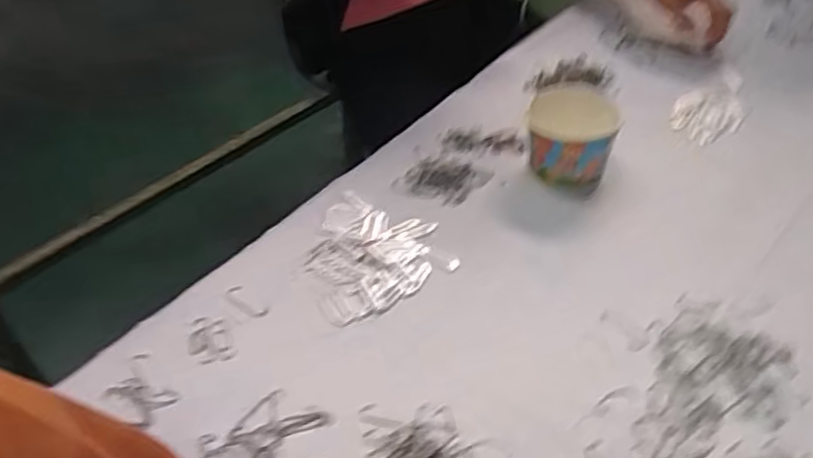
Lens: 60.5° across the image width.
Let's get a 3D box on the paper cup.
[{"bbox_3d":[0.169,-0.092,0.722,0.088,0.080,0.087,5,45,8],"label":"paper cup"}]

